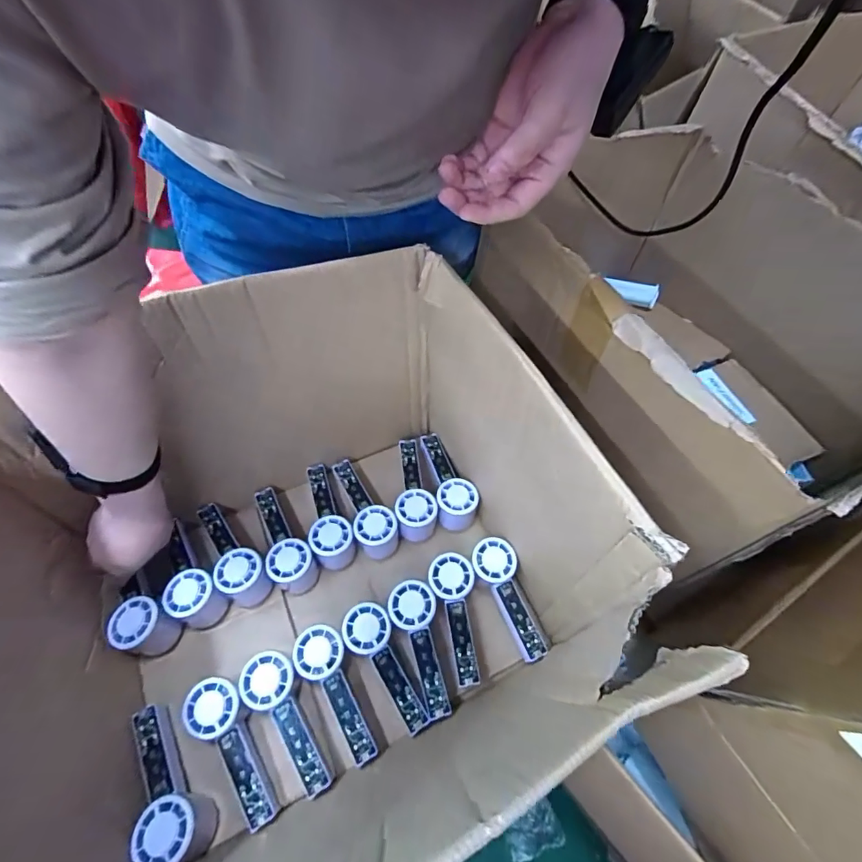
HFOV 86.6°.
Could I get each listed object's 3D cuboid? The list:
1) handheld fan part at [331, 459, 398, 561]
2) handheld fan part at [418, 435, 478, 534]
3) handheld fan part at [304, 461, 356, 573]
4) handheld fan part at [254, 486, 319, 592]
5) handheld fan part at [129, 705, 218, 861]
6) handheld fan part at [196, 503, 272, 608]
[{"bbox_3d":[-0.096,0.102,0.645,0.053,0.053,0.153,-23,62,-16],"label":"handheld fan part"},{"bbox_3d":[0.021,0.066,0.674,0.052,0.056,0.151,-13,60,-11],"label":"handheld fan part"},{"bbox_3d":[-0.142,0.112,0.643,0.053,0.051,0.150,-9,59,-8],"label":"handheld fan part"},{"bbox_3d":[-0.209,0.143,0.615,0.058,0.056,0.150,-31,65,-20],"label":"handheld fan part"},{"bbox_3d":[-0.272,0.361,0.474,0.054,0.059,0.145,-19,61,-14],"label":"handheld fan part"},{"bbox_3d":[-0.266,0.159,0.598,0.053,0.066,0.153,-36,67,-22],"label":"handheld fan part"}]

